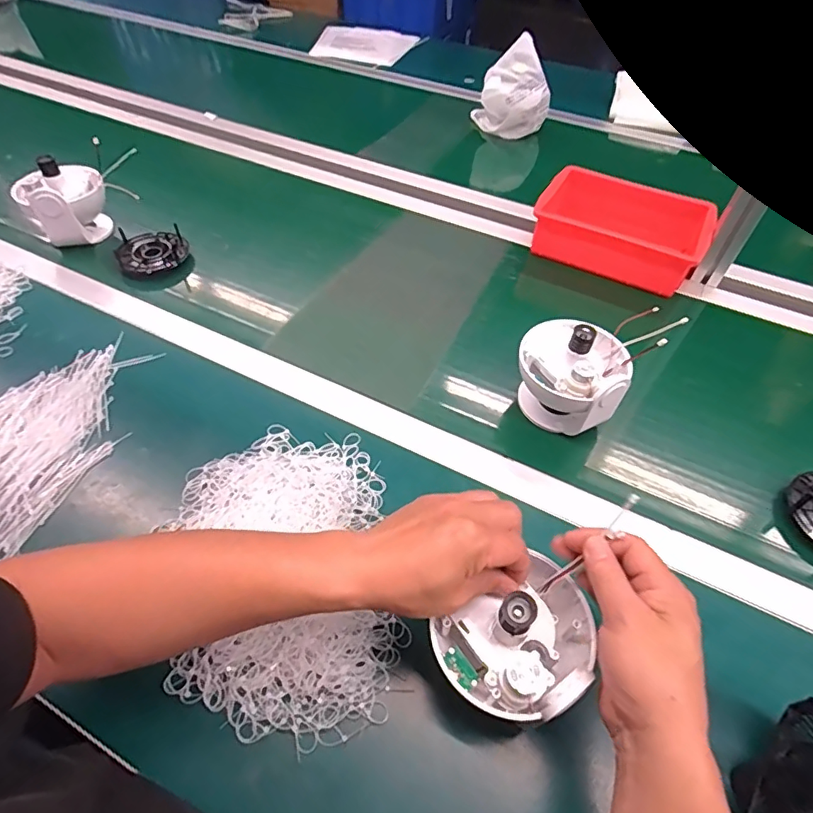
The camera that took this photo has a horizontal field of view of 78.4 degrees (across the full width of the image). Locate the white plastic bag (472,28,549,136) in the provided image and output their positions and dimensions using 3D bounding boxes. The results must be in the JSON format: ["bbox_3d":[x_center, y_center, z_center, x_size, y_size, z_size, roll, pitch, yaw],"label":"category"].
[{"bbox_3d":[0.221,-0.647,1.024,0.136,0.148,0.123,-6,51,-8],"label":"white plastic bag"}]

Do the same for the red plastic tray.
[{"bbox_3d":[0.331,-0.279,0.775,0.239,0.070,0.173,29,56,19],"label":"red plastic tray"}]

